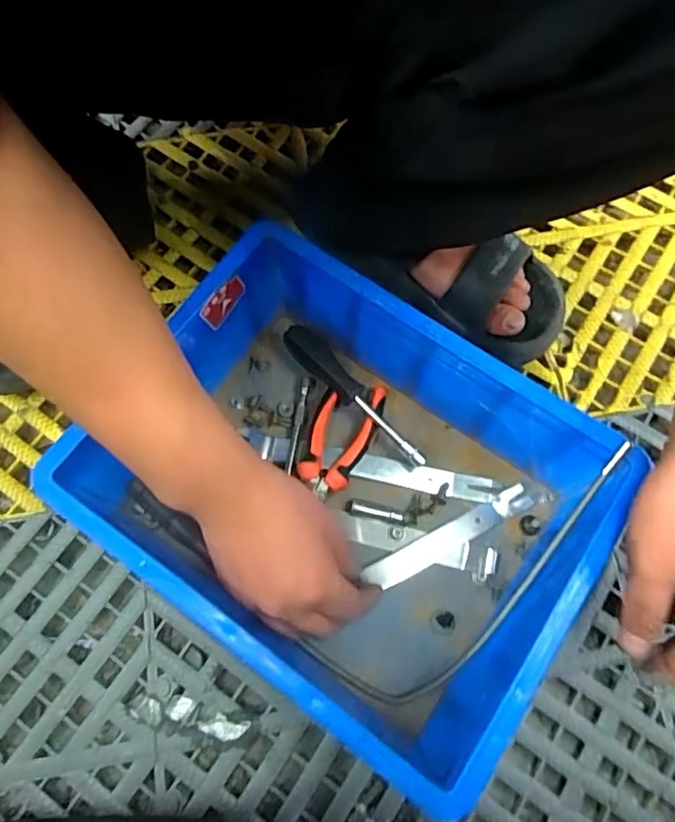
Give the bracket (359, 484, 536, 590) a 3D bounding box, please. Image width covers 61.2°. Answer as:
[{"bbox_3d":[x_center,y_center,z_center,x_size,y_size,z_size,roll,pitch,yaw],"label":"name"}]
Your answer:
[{"bbox_3d":[0.094,0.107,0.484,0.157,0.013,0.023,-26,73,-8],"label":"bracket"}]

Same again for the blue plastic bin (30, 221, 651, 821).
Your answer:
[{"bbox_3d":[-0.004,0.071,0.438,0.326,0.136,0.280,35,75,11],"label":"blue plastic bin"}]

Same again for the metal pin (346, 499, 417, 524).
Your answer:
[{"bbox_3d":[0.036,0.086,0.485,0.059,0.009,0.013,9,71,3],"label":"metal pin"}]

